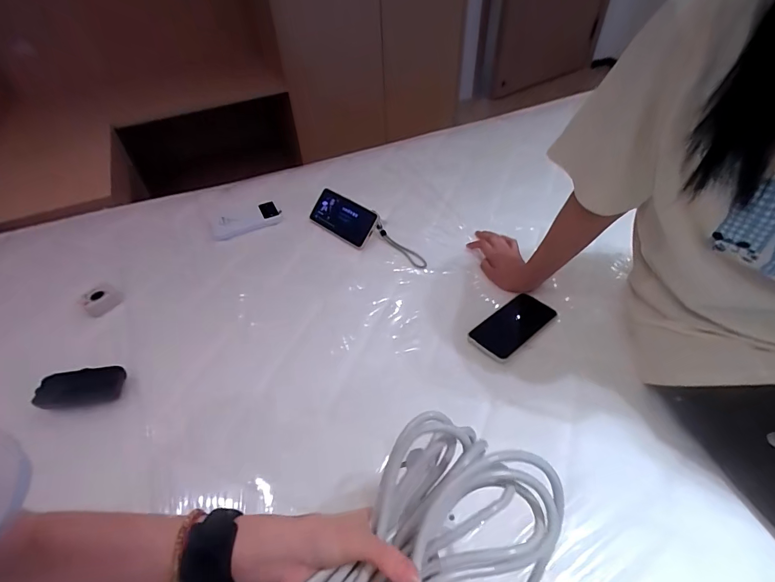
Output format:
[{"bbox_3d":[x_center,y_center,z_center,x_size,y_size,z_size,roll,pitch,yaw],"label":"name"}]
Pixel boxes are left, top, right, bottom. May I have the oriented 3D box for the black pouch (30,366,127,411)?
[{"bbox_3d":[-0.451,0.145,0.590,0.110,0.033,0.044,-9,46,-6],"label":"black pouch"}]

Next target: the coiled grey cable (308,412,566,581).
[{"bbox_3d":[0.014,0.198,0.308,0.223,0.075,0.124,-41,72,-2],"label":"coiled grey cable"}]

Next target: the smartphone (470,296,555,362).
[{"bbox_3d":[0.204,0.056,0.643,0.152,0.010,0.070,-34,53,-26],"label":"smartphone"}]

